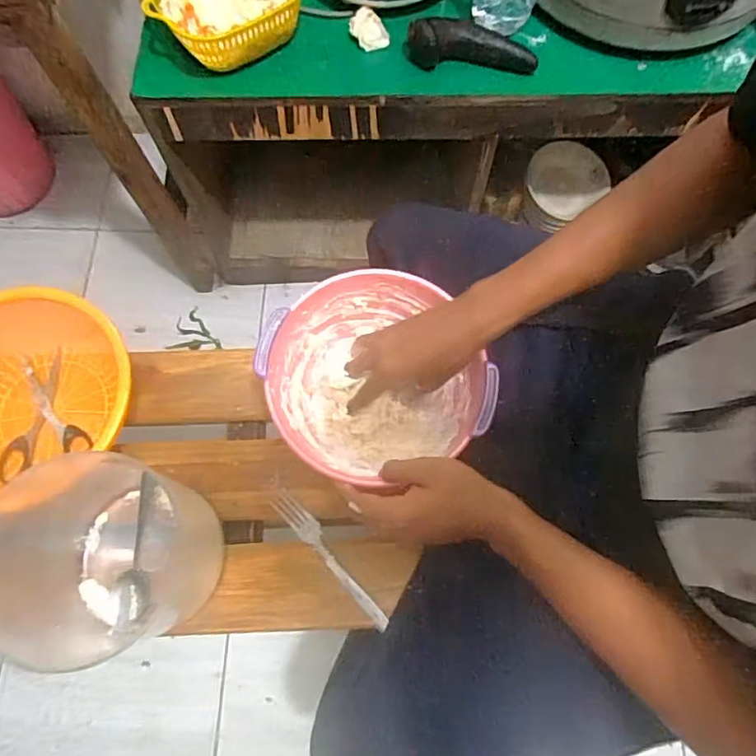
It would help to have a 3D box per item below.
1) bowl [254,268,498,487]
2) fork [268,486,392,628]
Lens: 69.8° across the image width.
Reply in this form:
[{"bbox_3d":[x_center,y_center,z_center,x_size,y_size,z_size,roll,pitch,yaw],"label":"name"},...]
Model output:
[{"bbox_3d":[-0.006,0.004,0.546,0.191,0.088,0.194,0,72,0],"label":"bowl"},{"bbox_3d":[-0.047,0.180,0.550,0.024,0.010,0.168,-42,76,-13],"label":"fork"}]

